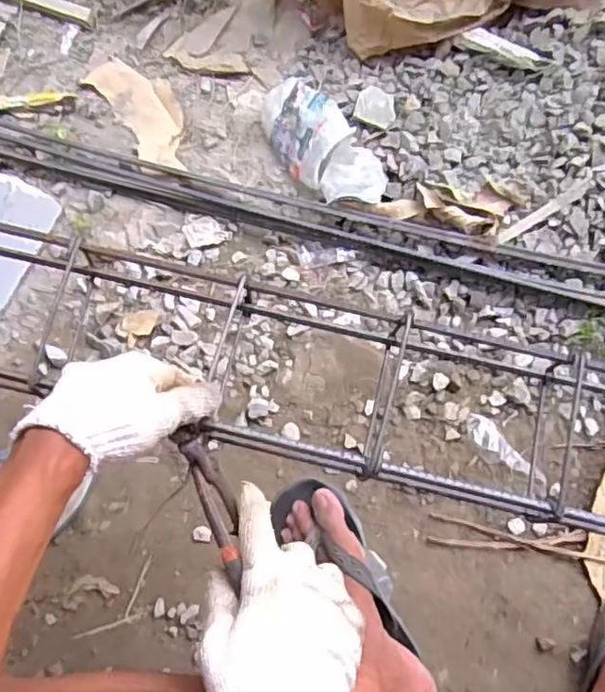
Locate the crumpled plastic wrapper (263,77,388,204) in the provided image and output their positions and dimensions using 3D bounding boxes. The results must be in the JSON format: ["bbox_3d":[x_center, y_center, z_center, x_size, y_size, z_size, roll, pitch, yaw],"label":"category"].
[{"bbox_3d":[0.027,-0.280,0.843,0.098,0.070,0.224,-35,74,-12],"label":"crumpled plastic wrapper"}]

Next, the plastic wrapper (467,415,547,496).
[{"bbox_3d":[0.249,0.136,0.756,0.038,0.012,0.121,-42,75,-14],"label":"plastic wrapper"}]

